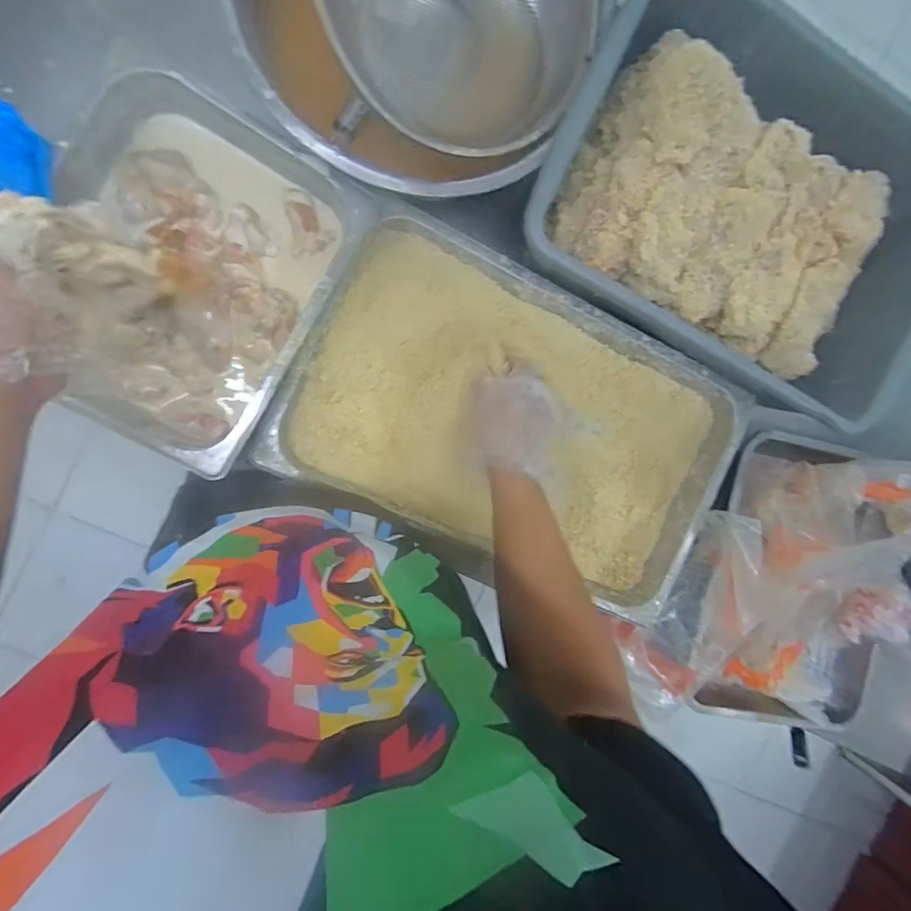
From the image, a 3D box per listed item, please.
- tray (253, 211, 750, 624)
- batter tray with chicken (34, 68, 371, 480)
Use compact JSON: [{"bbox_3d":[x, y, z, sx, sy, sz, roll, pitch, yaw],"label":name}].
[{"bbox_3d":[0.080,-0.033,0.578,0.510,0.058,0.308,25,91,-10],"label":"tray"},{"bbox_3d":[-0.271,-0.178,0.475,0.267,0.064,0.321,27,91,-10],"label":"batter tray with chicken"}]

